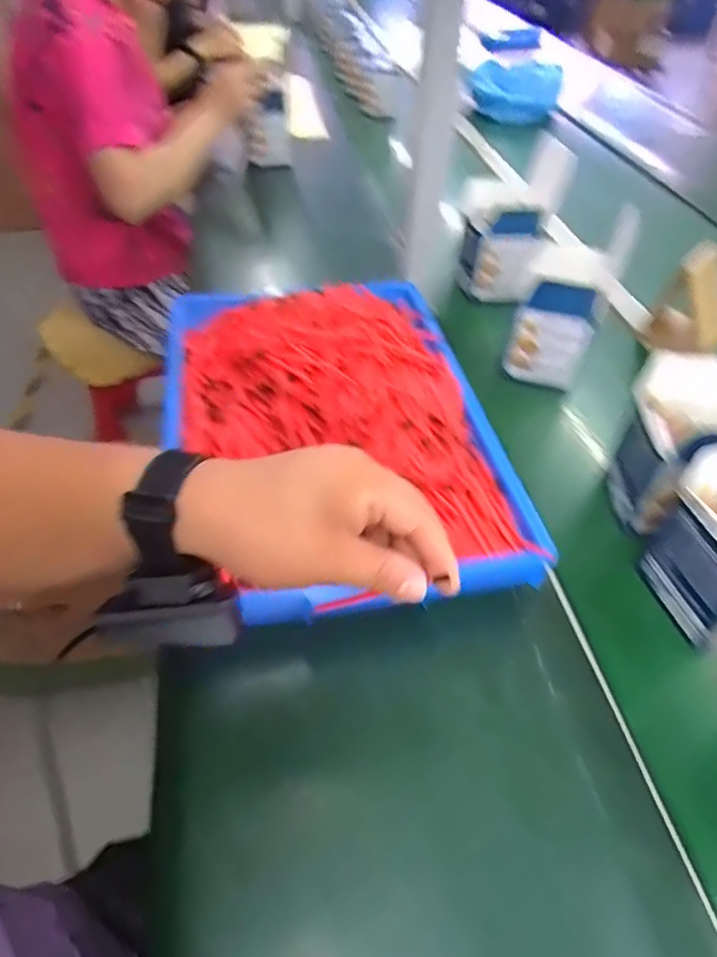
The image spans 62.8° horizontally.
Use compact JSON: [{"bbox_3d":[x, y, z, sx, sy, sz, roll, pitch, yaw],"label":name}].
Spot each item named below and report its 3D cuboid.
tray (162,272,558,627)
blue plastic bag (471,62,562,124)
[{"bbox_3d":[-0.032,-0.064,0.558,0.284,0.075,0.415,-7,47,-9],"label":"tray"},{"bbox_3d":[0.368,-0.872,1.333,0.191,0.106,0.083,5,46,2],"label":"blue plastic bag"}]

